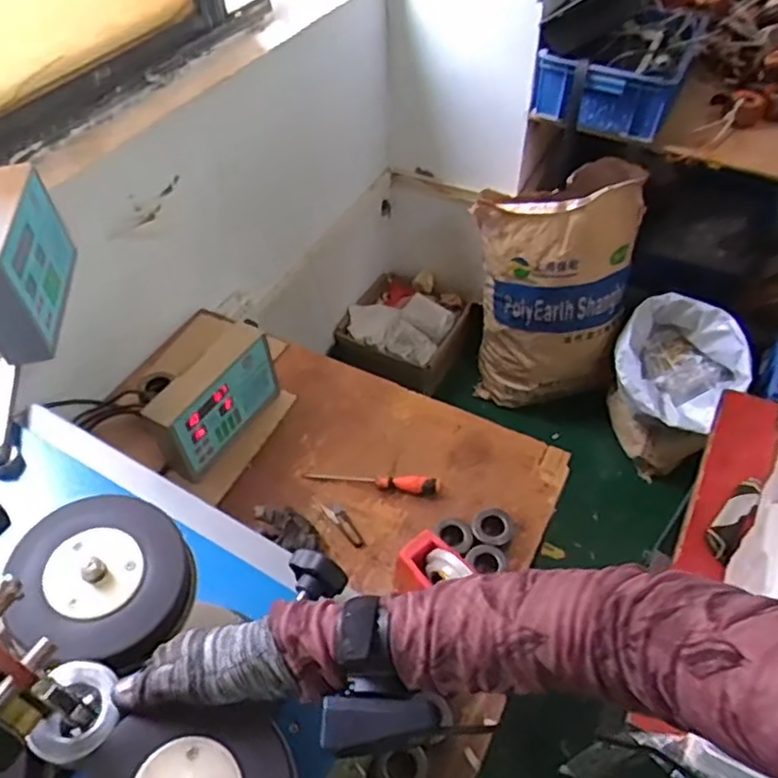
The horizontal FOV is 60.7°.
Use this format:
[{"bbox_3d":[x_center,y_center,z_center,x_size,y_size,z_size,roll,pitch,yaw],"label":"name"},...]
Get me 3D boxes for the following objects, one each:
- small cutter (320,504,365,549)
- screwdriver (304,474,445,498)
[{"bbox_3d":[-0.068,0.208,1.023,0.024,0.012,0.091,-30,56,-24],"label":"small cutter"},{"bbox_3d":[-0.025,0.139,1.058,0.217,0.033,0.027,9,50,7],"label":"screwdriver"}]

